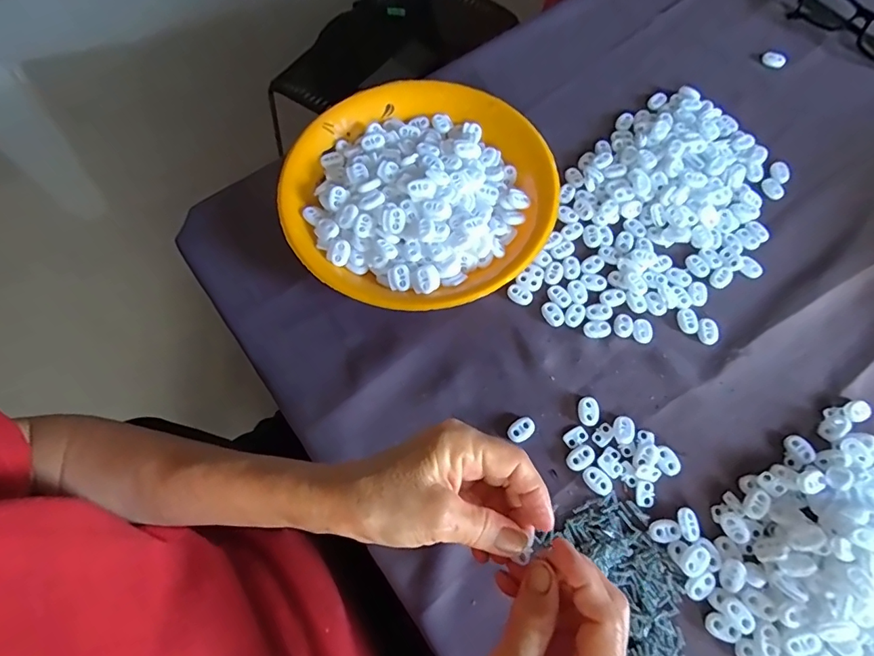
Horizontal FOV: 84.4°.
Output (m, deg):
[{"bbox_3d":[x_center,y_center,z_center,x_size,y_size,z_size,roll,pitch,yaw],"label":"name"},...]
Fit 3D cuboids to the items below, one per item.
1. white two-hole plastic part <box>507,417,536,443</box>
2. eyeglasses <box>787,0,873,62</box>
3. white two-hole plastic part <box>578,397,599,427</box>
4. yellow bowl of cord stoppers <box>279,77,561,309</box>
[{"bbox_3d":[0.066,0.081,0.380,0.023,0.004,0.016,-35,71,-12],"label":"white two-hole plastic part"},{"bbox_3d":[0.452,-0.325,0.521,0.041,0.027,0.130,-34,71,-12],"label":"eyeglasses"},{"bbox_3d":[0.120,0.065,0.379,0.016,0.004,0.023,11,68,6],"label":"white two-hole plastic part"},{"bbox_3d":[-0.014,-0.124,0.436,0.231,0.047,0.227,0,67,1],"label":"yellow bowl of cord stoppers"}]

